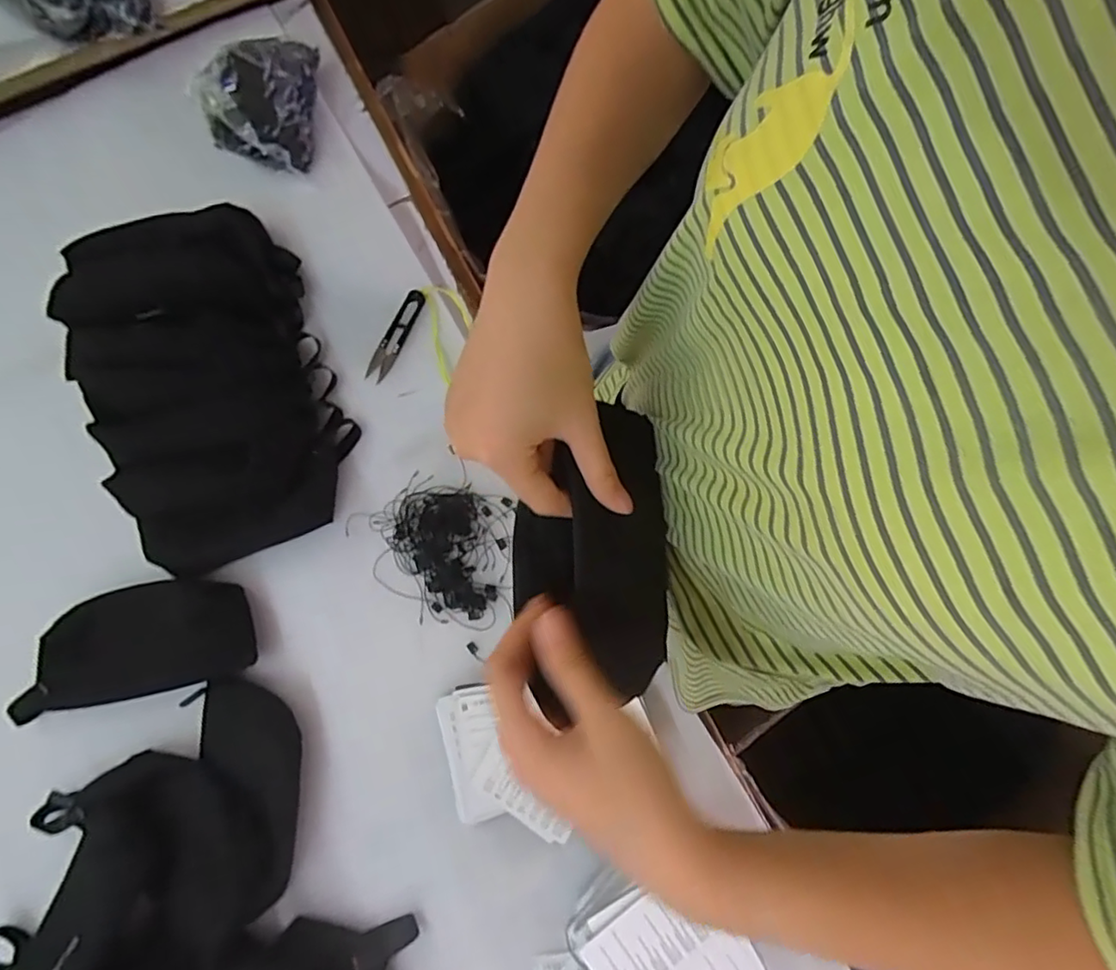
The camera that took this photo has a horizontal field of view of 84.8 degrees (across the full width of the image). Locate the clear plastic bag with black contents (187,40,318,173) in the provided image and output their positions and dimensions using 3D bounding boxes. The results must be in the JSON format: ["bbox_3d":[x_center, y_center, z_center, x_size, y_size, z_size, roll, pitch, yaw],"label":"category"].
[{"bbox_3d":[-0.319,-0.427,0.659,0.096,0.069,0.148,2,76,2],"label":"clear plastic bag with black contents"}]

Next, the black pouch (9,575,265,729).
[{"bbox_3d":[-0.384,0.142,0.551,0.202,0.019,0.097,-13,75,-1],"label":"black pouch"}]

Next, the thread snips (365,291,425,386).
[{"bbox_3d":[-0.165,-0.152,0.620,0.023,0.015,0.102,26,78,8],"label":"thread snips"}]

